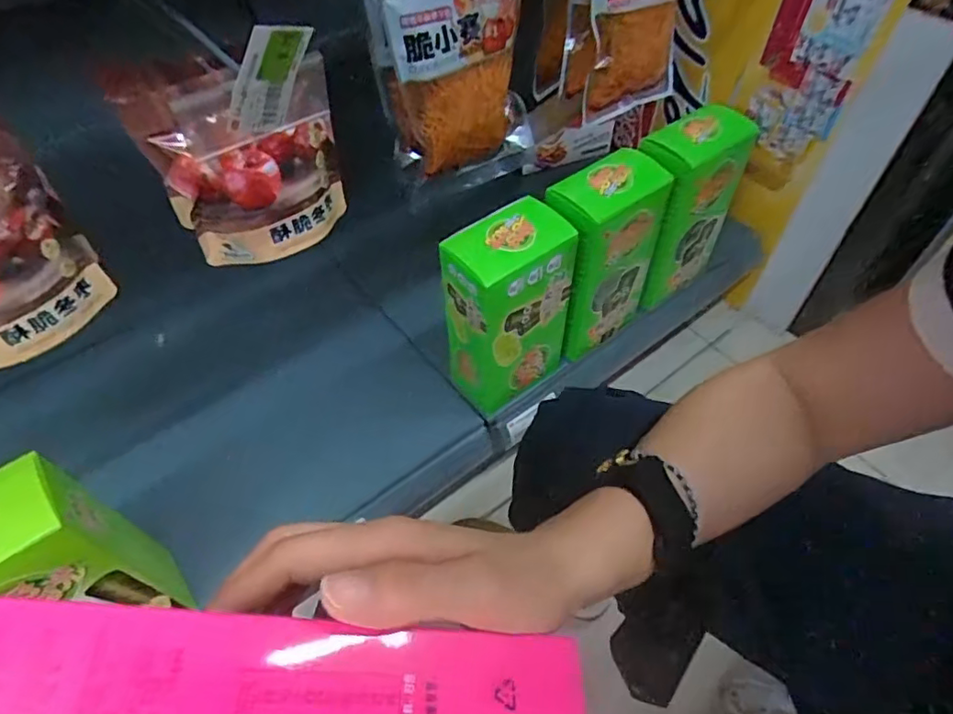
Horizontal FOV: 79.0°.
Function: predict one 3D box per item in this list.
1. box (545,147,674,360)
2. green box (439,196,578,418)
[{"bbox_3d":[0.144,-0.119,0.696,0.131,0.217,0.075,-30,58,-20],"label":"box"},{"bbox_3d":[0.035,-0.055,0.653,0.123,0.215,0.081,-33,59,-21],"label":"green box"}]

